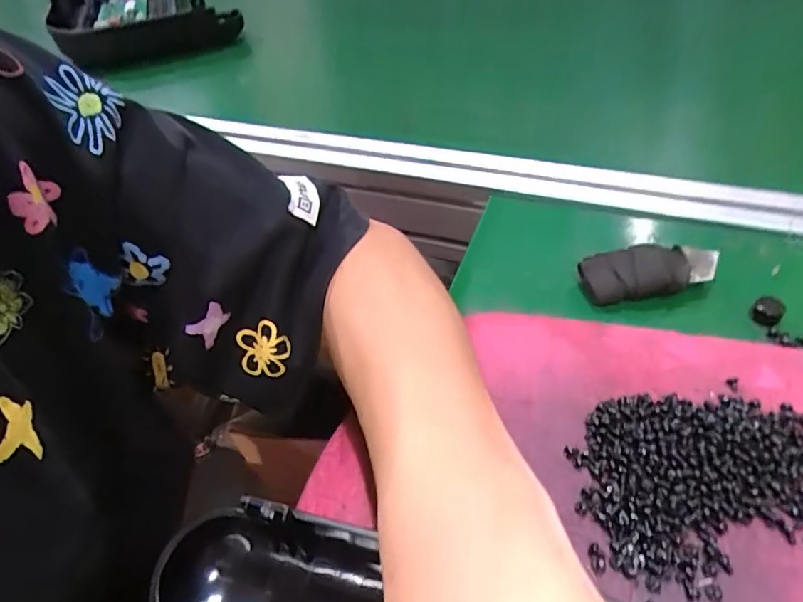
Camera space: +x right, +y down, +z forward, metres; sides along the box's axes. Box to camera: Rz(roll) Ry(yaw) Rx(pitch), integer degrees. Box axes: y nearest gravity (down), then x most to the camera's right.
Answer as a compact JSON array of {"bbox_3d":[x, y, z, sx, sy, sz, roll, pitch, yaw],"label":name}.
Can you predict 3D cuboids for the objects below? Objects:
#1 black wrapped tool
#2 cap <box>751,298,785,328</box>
[{"bbox_3d":[0.140,-0.017,0.300,0.070,0.014,0.027,-8,48,-1],"label":"black wrapped tool"},{"bbox_3d":[0.192,0.005,0.277,0.012,0.008,0.014,-38,54,-25],"label":"cap"}]

